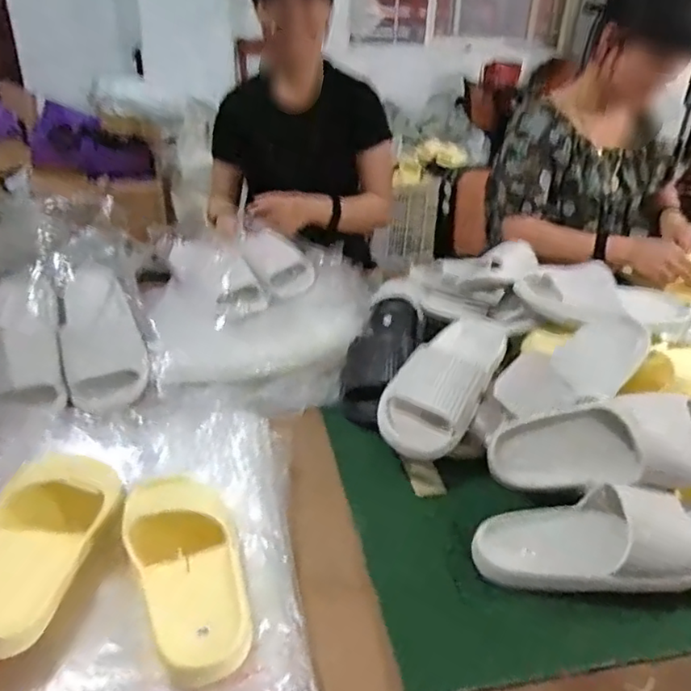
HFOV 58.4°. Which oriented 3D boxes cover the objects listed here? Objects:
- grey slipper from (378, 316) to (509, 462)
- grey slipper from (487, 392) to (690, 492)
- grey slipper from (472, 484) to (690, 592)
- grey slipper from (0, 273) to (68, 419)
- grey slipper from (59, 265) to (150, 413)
[{"bbox_3d":[0.136,0.033,0.805,0.108,0.062,0.256,19,48,27],"label":"grey slipper"},{"bbox_3d":[0.301,0.114,0.701,0.263,0.099,0.104,6,30,8],"label":"grey slipper"},{"bbox_3d":[0.267,0.195,0.622,0.273,0.069,0.098,0,30,-3],"label":"grey slipper"},{"bbox_3d":[-0.438,-0.018,0.824,0.102,0.069,0.294,-10,54,-19],"label":"grey slipper"},{"bbox_3d":[-0.344,-0.013,0.888,0.104,0.062,0.248,-7,52,-15],"label":"grey slipper"}]

